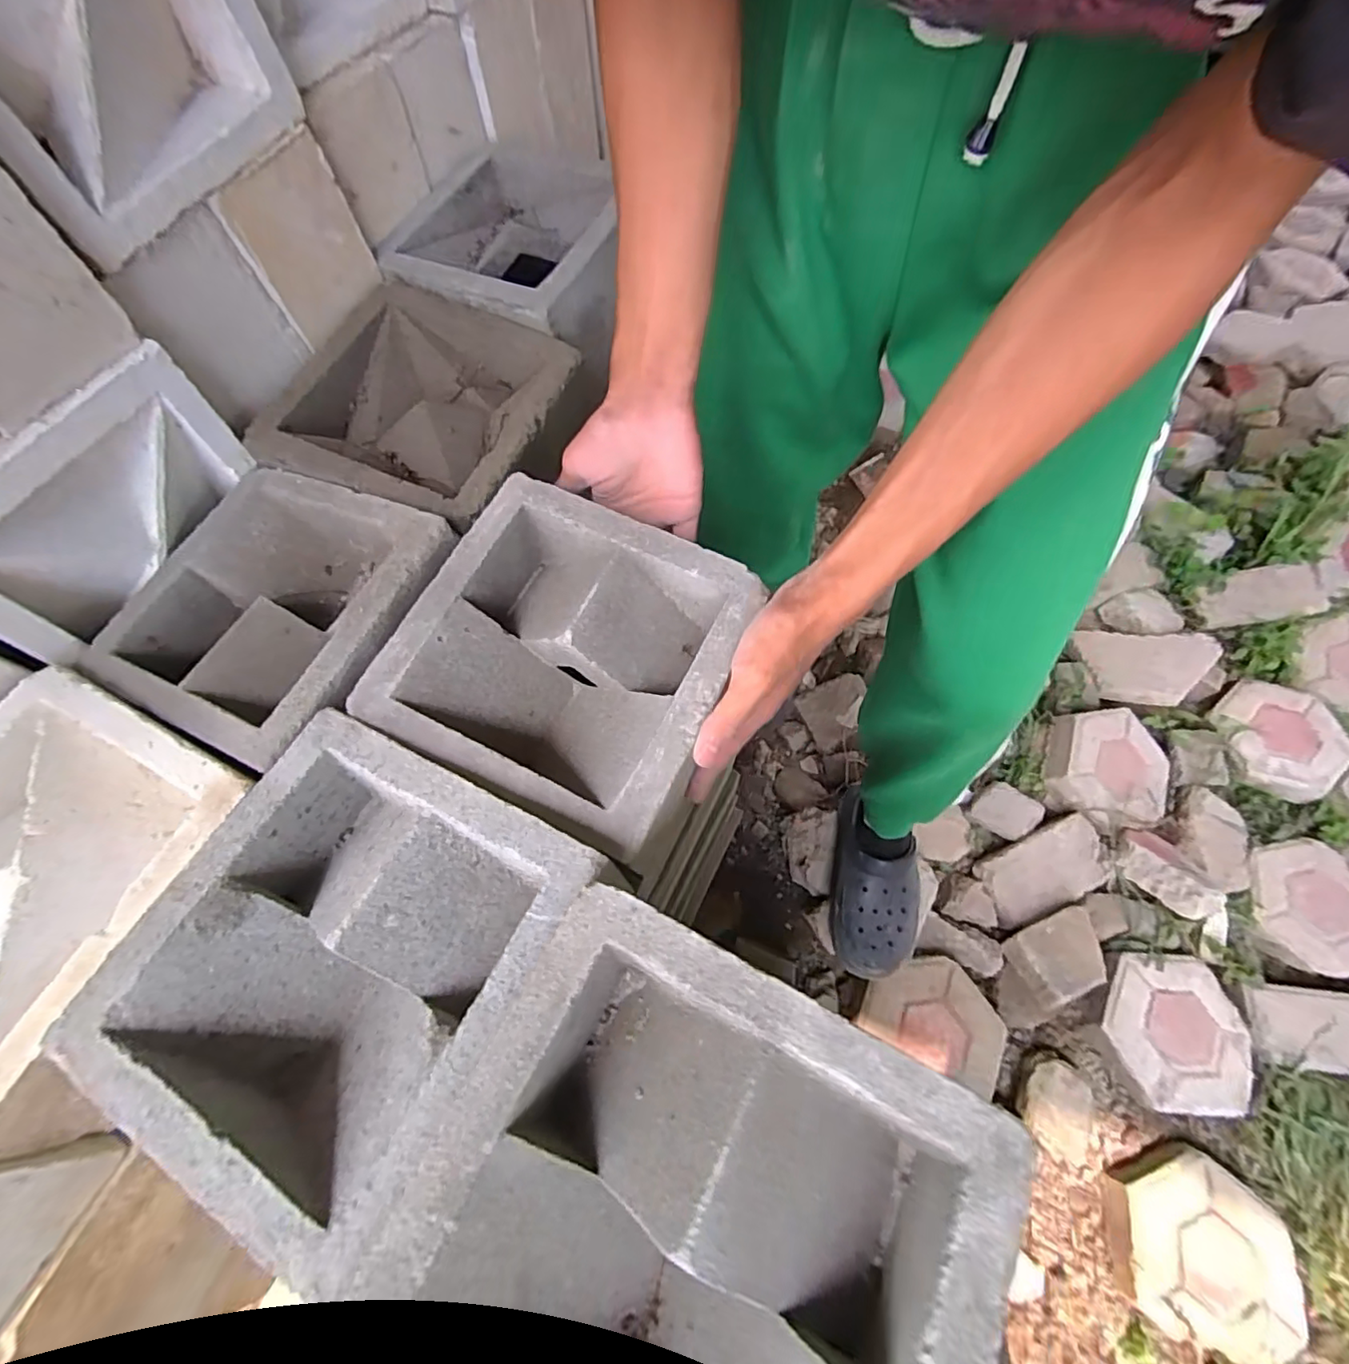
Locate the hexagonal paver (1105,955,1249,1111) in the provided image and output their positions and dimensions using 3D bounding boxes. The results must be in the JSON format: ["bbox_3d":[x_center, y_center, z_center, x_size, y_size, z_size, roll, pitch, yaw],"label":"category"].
[{"bbox_3d":[0.713,0.494,0.860,0.190,0.039,0.189,1,65,2],"label":"hexagonal paver"}]

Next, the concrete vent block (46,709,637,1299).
[{"bbox_3d":[-0.163,0.137,0.312,0.196,0.070,0.193,25,68,13],"label":"concrete vent block"}]

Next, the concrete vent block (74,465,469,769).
[{"bbox_3d":[-0.281,-0.050,0.434,0.211,0.074,0.193,17,67,10],"label":"concrete vent block"}]

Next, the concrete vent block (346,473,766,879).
[{"bbox_3d":[-0.067,-0.011,0.400,0.198,0.083,0.189,23,68,13],"label":"concrete vent block"}]

